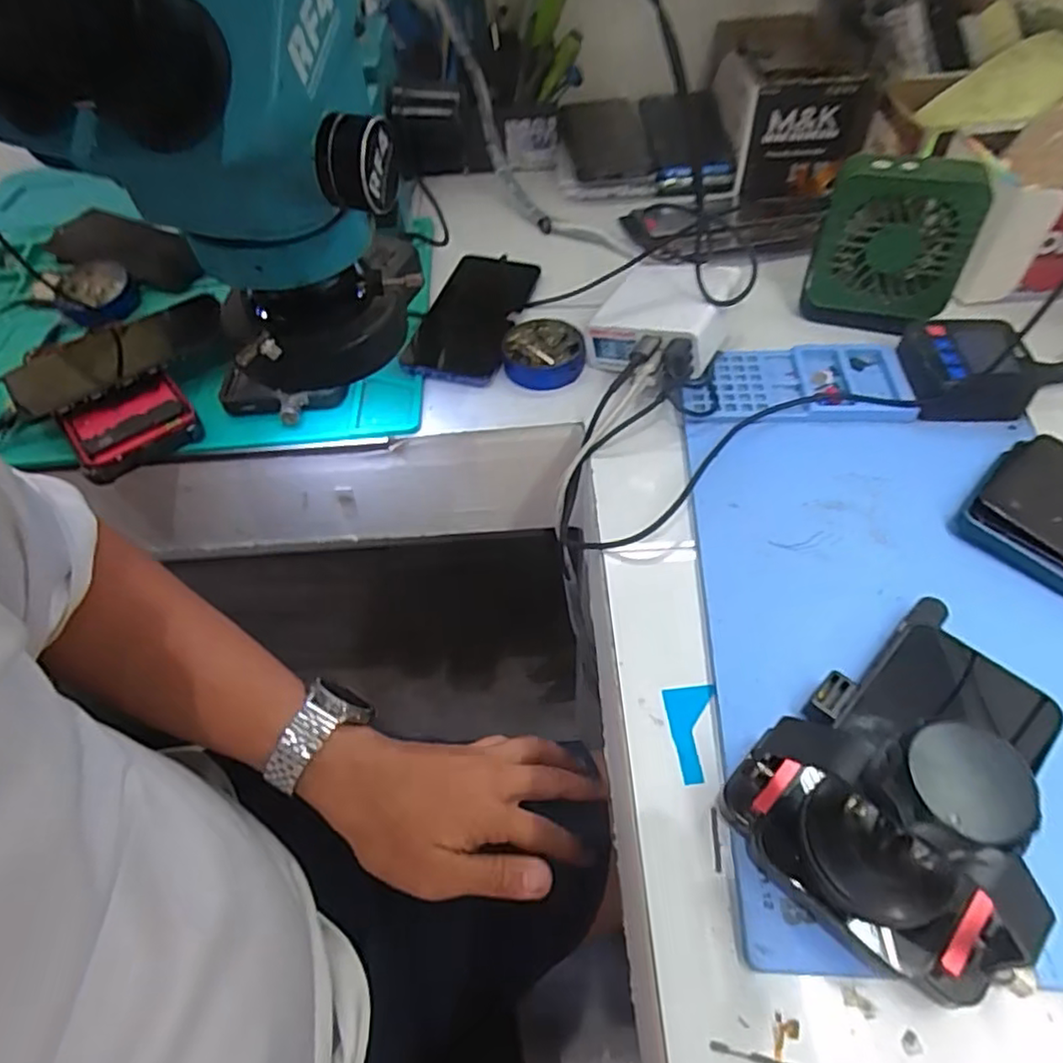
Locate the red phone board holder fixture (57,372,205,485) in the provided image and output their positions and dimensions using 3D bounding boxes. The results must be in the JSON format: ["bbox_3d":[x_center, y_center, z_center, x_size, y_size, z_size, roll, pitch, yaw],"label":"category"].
[{"bbox_3d":[-0.284,-0.075,0.469,0.077,0.023,0.070,-33,57,-20],"label":"red phone board holder fixture"}]

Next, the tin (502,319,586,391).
[{"bbox_3d":[0.009,-0.137,0.496,0.060,0.016,0.061,-4,52,1],"label":"tin"}]

